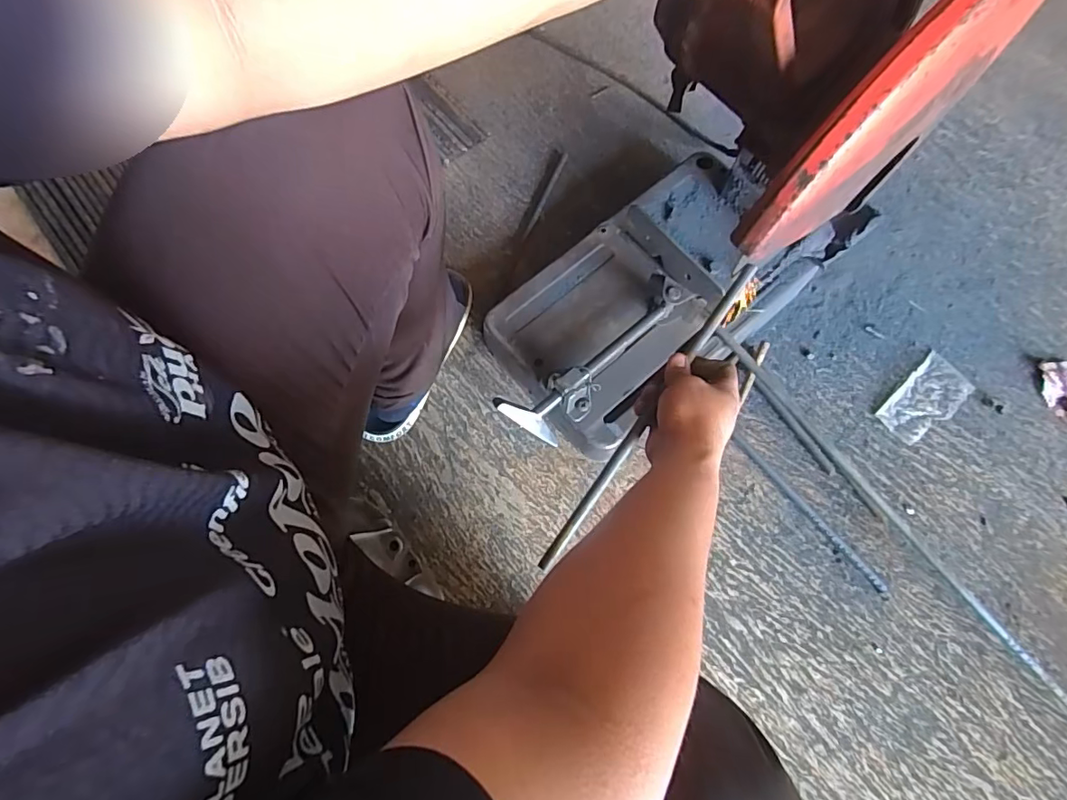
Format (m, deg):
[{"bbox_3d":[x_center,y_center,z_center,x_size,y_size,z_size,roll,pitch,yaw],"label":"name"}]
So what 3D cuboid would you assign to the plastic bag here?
[{"bbox_3d":[0.563,-0.001,0.744,0.139,0.008,0.076,-40,78,-9],"label":"plastic bag"}]

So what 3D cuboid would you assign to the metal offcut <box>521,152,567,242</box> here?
[{"bbox_3d":[0.017,-0.332,0.836,0.016,0.009,0.176,22,76,6],"label":"metal offcut"}]

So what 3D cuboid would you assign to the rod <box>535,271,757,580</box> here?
[{"bbox_3d":[0.107,0.010,0.472,0.013,0.015,0.335,35,82,9],"label":"rod"}]

